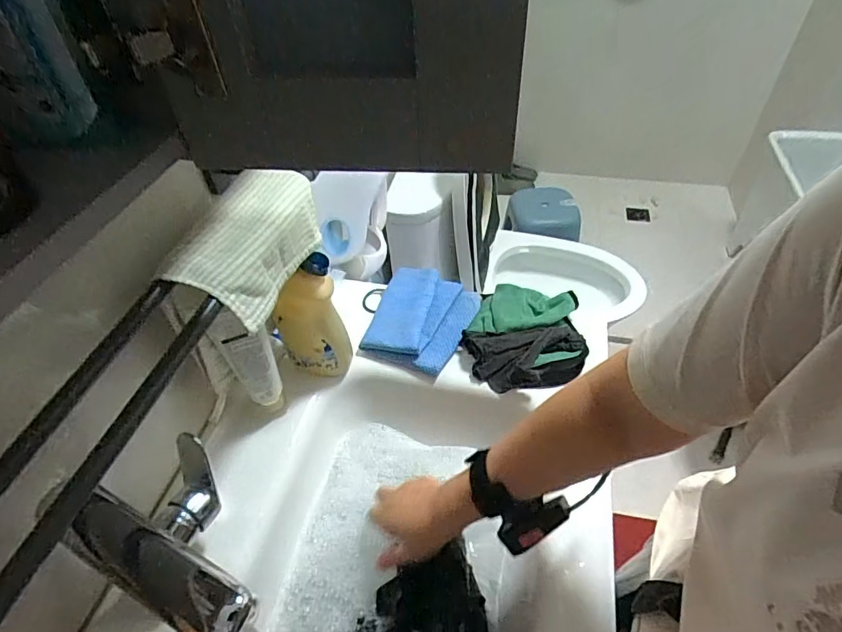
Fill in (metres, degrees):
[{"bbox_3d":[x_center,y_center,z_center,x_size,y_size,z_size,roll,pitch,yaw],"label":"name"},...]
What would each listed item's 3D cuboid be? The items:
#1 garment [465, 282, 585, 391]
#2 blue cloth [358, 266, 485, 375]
[{"bbox_3d":[0.139,0.025,0.669,0.156,0.036,0.156,-1,48,2],"label":"garment"},{"bbox_3d":[0.000,-0.001,0.700,0.140,0.029,0.156,15,50,16],"label":"blue cloth"}]

